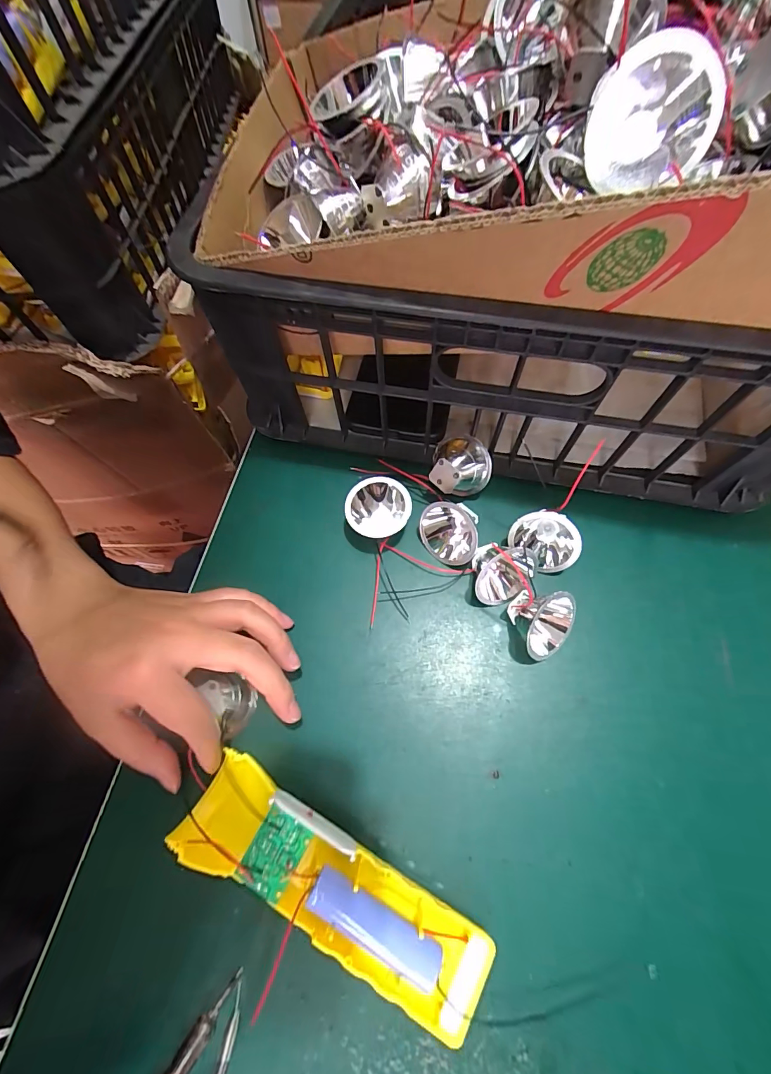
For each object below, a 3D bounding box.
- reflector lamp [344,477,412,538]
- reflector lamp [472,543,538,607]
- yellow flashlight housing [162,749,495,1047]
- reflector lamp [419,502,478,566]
[{"bbox_3d":[-0.006,-0.019,0.291,0.038,0.030,0.042,41,74,17],"label":"reflector lamp"},{"bbox_3d":[0.075,0.025,0.269,0.038,0.032,0.037,24,70,12],"label":"reflector lamp"},{"bbox_3d":[-0.028,0.173,0.208,0.163,0.029,0.049,27,70,11],"label":"yellow flashlight housing"},{"bbox_3d":[0.044,-0.003,0.281,0.040,0.033,0.037,-2,67,1],"label":"reflector lamp"}]

